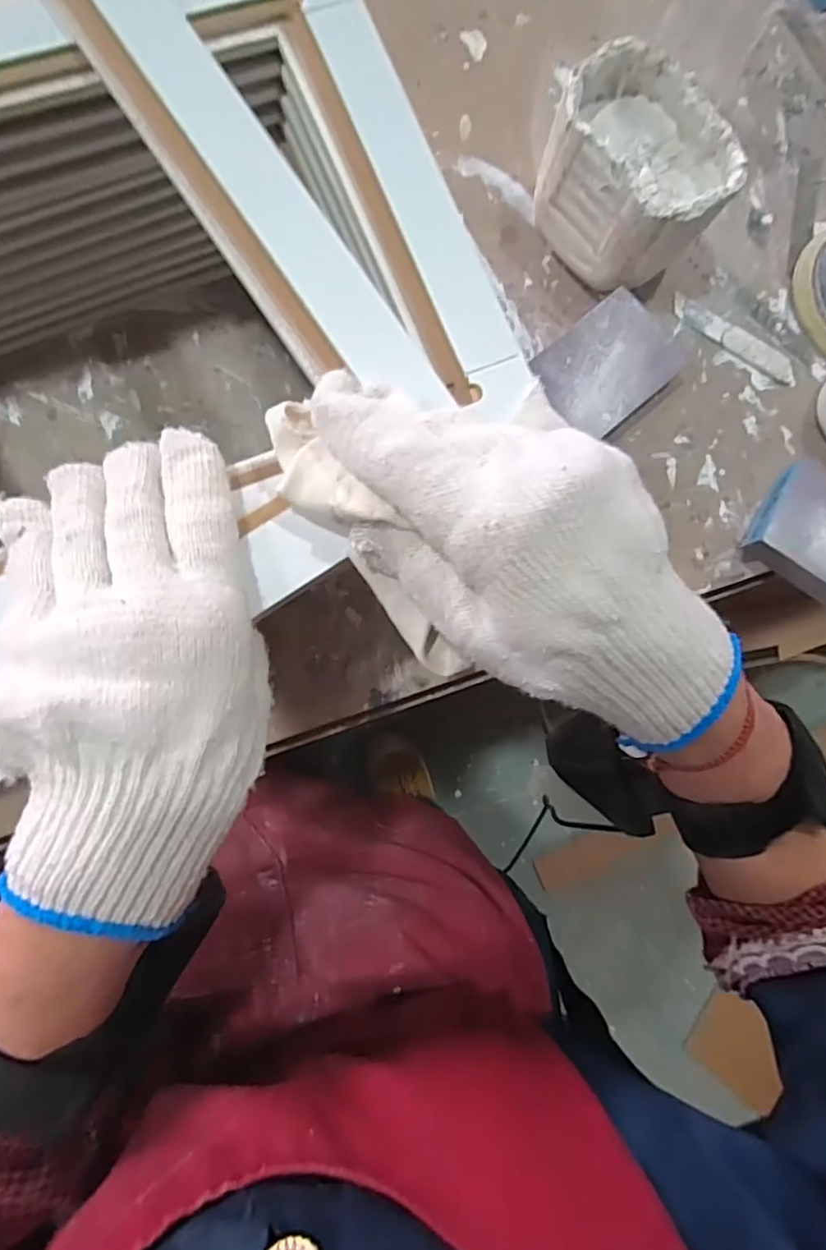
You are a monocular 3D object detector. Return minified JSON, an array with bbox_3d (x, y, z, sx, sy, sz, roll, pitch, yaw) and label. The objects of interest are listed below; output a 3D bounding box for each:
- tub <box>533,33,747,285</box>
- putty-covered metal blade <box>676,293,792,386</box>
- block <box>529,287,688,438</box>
[{"bbox_3d":[0.140,-0.287,0.409,0.085,0.087,0.112,-36,88,-8],"label":"tub"},{"bbox_3d":[0.233,-0.206,0.451,0.102,0.005,0.022,30,82,-1],"label":"putty-covered metal blade"},{"bbox_3d":[0.130,-0.173,0.426,0.099,0.027,0.069,-41,88,-8],"label":"block"}]

